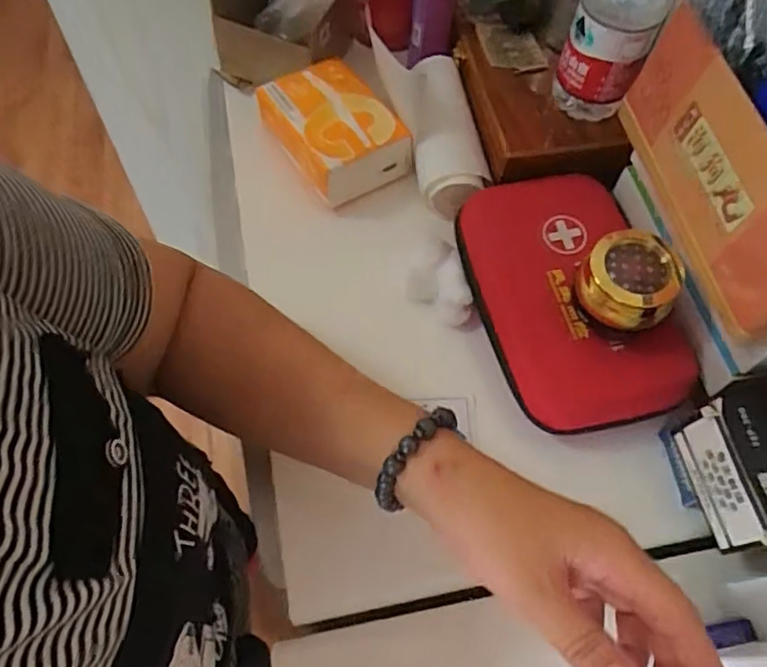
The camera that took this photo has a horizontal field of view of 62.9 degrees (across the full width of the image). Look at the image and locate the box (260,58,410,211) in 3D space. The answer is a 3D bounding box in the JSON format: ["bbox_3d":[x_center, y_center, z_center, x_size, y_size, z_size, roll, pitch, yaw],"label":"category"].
[{"bbox_3d":[-0.045,-0.186,0.560,0.088,0.053,0.127,-31,67,-17],"label":"box"}]

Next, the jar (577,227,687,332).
[{"bbox_3d":[0.165,-0.036,0.421,0.064,0.043,0.054,32,65,14],"label":"jar"}]

